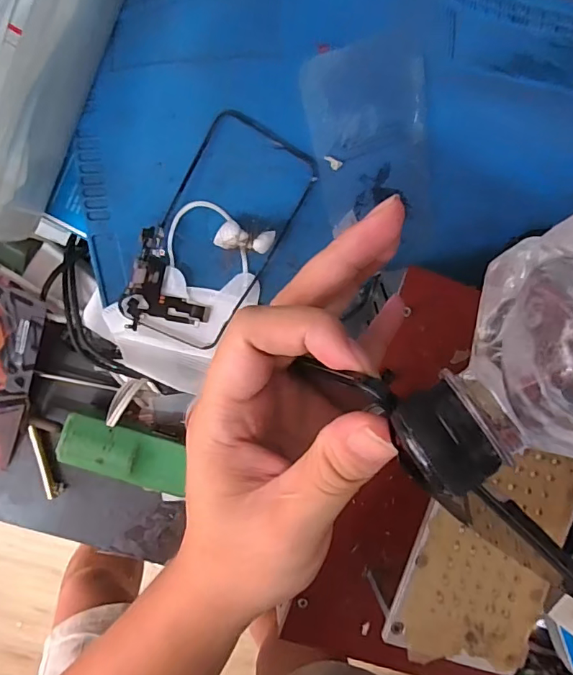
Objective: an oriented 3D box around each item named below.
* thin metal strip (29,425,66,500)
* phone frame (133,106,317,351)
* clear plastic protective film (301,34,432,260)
[{"bbox_3d":[-0.185,0.096,0.372,0.012,0.004,0.058,-12,94,-5],"label":"thin metal strip"},{"bbox_3d":[-0.043,-0.065,0.321,0.076,0.009,0.150,25,102,-22],"label":"phone frame"},{"bbox_3d":[0.059,-0.114,0.323,0.073,0.006,0.142,-15,126,2],"label":"clear plastic protective film"}]

